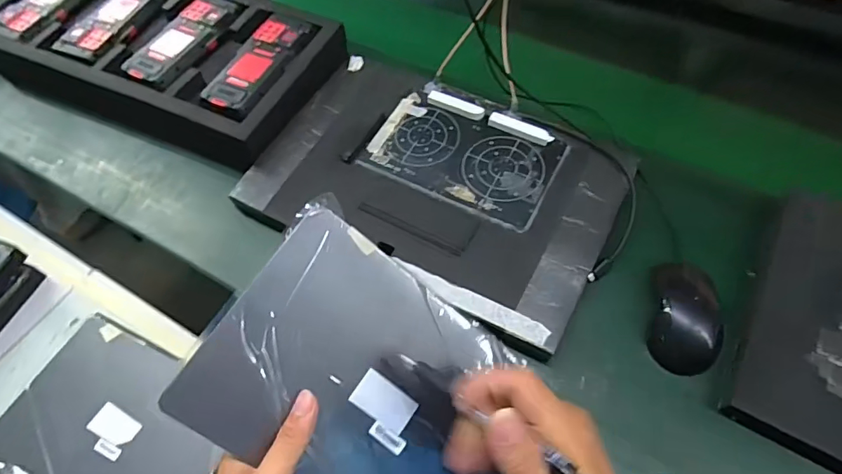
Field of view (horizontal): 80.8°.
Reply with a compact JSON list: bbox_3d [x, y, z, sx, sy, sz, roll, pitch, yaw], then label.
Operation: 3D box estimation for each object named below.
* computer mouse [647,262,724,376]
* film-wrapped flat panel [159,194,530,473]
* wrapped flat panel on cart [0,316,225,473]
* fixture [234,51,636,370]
[{"bbox_3d":[0.260,0.077,0.483,0.059,0.031,0.106,12,60,8],"label":"computer mouse"},{"bbox_3d":[-0.025,0.116,0.362,0.252,0.009,0.169,40,73,-15],"label":"film-wrapped flat panel"},{"bbox_3d":[-0.334,0.213,0.547,0.257,0.019,0.176,23,62,14],"label":"wrapped flat panel on cart"},{"bbox_3d":[0.016,-0.061,0.568,0.392,0.042,0.264,26,63,16],"label":"fixture"}]

